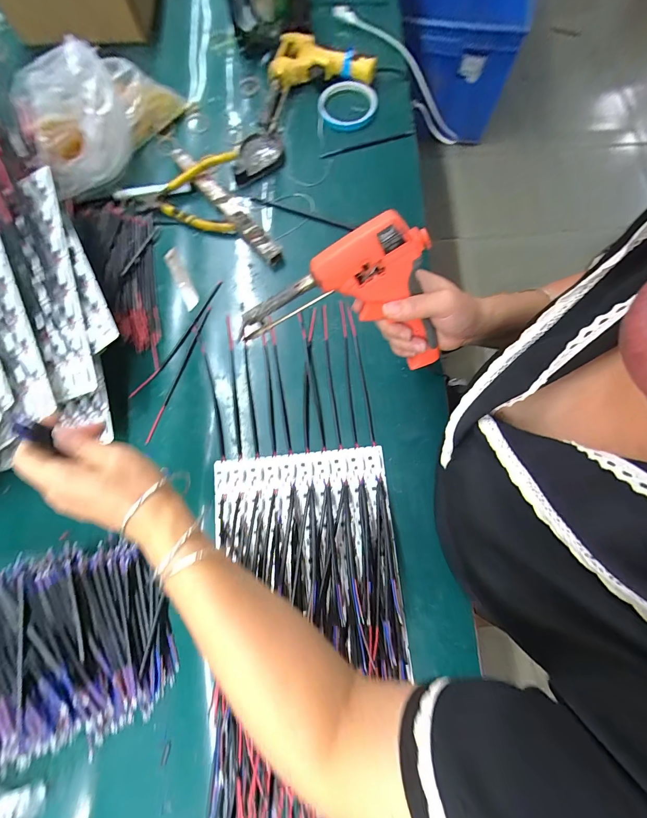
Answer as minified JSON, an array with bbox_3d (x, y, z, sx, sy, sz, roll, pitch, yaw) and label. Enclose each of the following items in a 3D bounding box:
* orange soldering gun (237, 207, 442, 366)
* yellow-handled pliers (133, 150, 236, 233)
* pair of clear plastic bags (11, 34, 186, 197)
[{"bbox_3d":[0.022,-0.112,0.309,0.195,0.132,0.042,3,44,-5],"label":"orange soldering gun"},{"bbox_3d":[-0.198,-0.307,0.457,0.153,0.033,0.107,-1,77,1],"label":"yellow-handled pliers"},{"bbox_3d":[-0.295,-0.401,0.439,0.221,0.102,0.130,-41,80,-8],"label":"pair of clear plastic bags"}]

